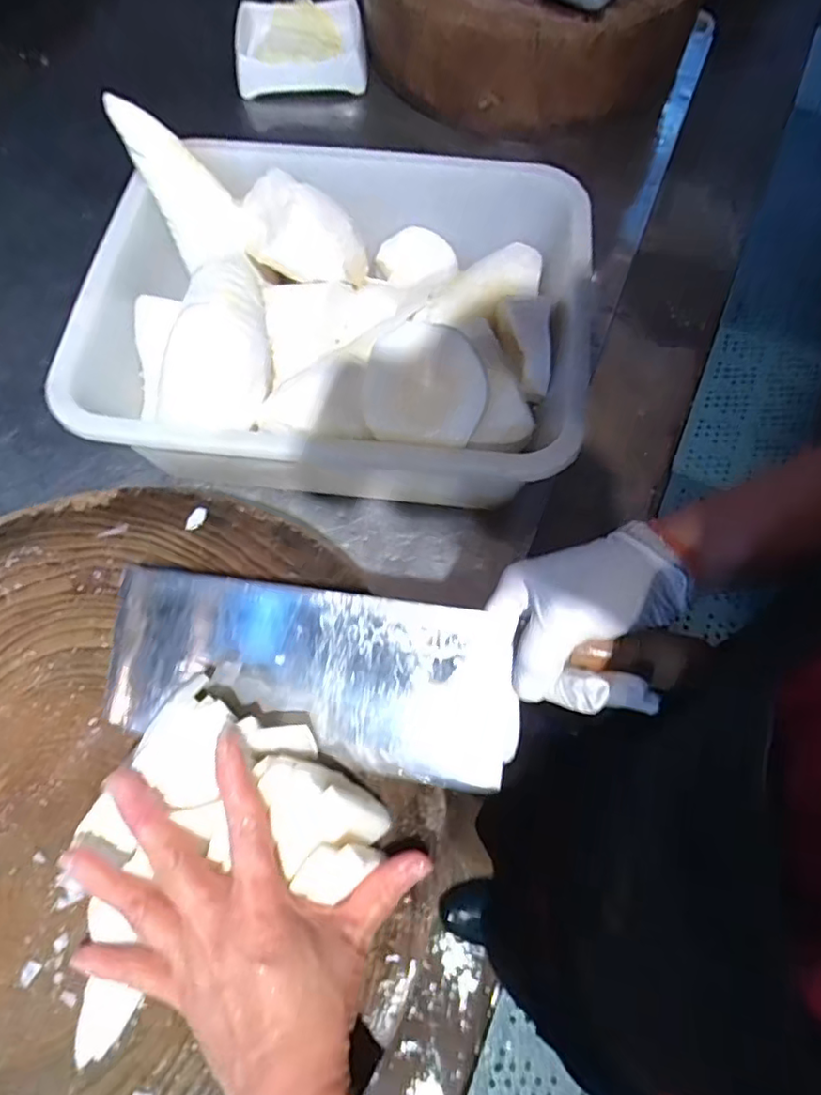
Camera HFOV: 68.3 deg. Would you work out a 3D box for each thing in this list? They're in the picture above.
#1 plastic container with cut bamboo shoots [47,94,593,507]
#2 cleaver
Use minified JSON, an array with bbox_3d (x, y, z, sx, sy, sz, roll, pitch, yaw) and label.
[{"bbox_3d":[-0.058,-0.175,0.507,0.377,0.166,0.284,8,67,4],"label":"plastic container with cut bamboo shoots"},{"bbox_3d":[-0.010,0.079,0.367,0.333,0.030,0.100,7,89,4],"label":"cleaver"}]

